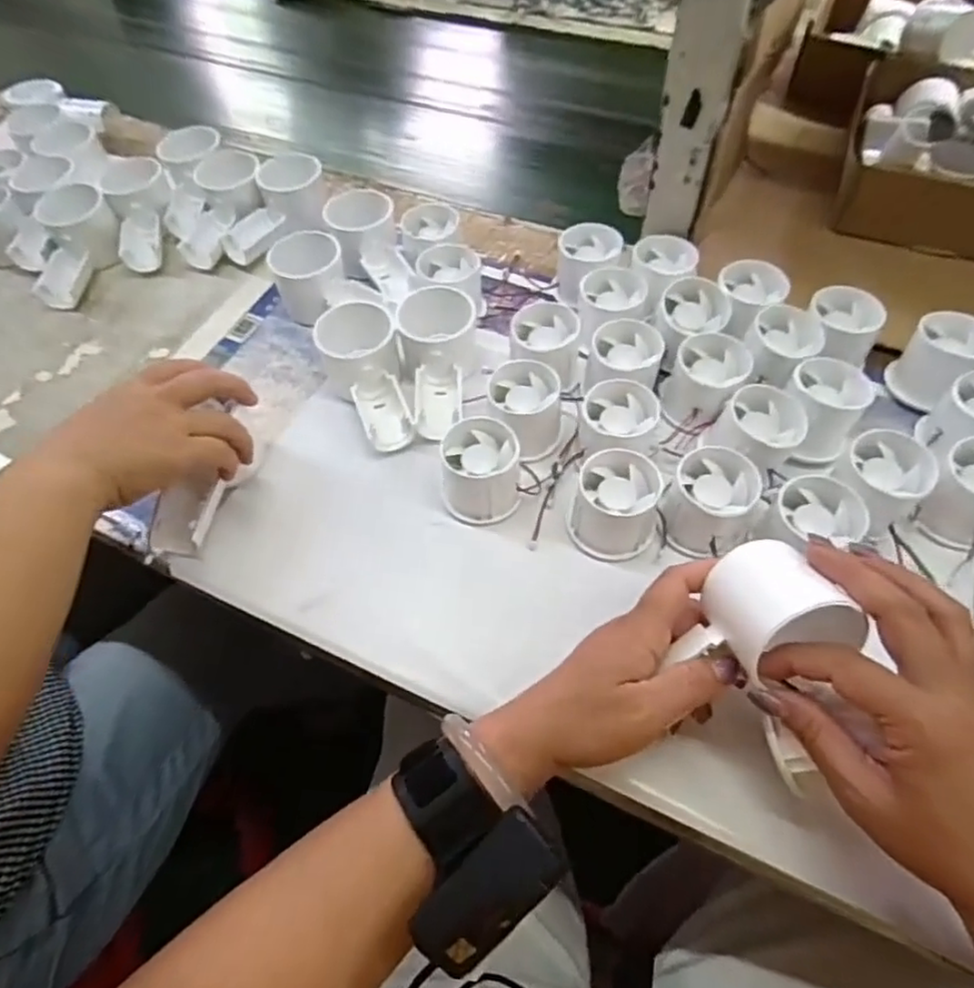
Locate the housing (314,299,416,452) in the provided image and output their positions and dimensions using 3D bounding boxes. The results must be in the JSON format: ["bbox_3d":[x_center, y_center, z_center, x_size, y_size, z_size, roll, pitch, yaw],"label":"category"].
[{"bbox_3d":[-0.093,-0.093,0.489,0.058,0.046,0.131,-14,58,-7],"label":"housing"}]

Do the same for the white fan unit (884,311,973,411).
[{"bbox_3d":[0.326,-0.096,0.468,0.061,0.049,0.050,-34,62,-18],"label":"white fan unit"}]

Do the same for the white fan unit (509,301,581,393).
[{"bbox_3d":[0.046,-0.111,0.490,0.057,0.039,0.060,12,58,10],"label":"white fan unit"}]

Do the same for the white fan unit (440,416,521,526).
[{"bbox_3d":[-0.004,-0.014,0.437,0.052,0.050,0.056,-4,57,0],"label":"white fan unit"}]

